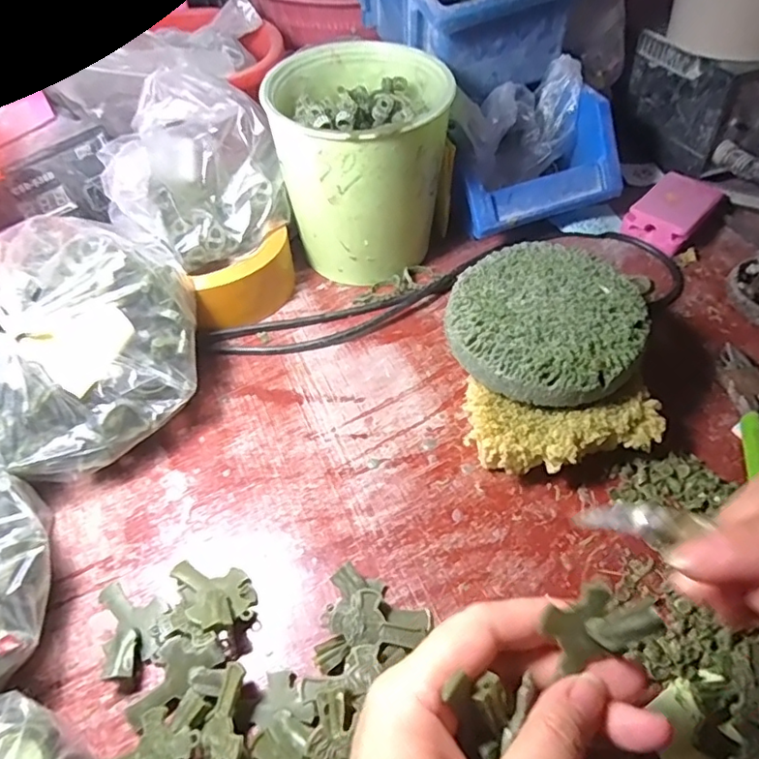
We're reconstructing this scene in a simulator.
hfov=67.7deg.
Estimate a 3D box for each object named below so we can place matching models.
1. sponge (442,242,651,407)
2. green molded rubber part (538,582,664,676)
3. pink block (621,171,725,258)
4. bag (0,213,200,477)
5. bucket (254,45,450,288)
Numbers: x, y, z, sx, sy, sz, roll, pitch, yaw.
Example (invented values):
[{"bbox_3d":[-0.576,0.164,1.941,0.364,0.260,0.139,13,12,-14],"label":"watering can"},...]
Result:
[{"bbox_3d":[0.090,-0.033,0.309,0.100,0.022,0.097,-1,52,1],"label":"sponge"},{"bbox_3d":[0.077,0.085,0.199,0.038,0.017,0.022,-41,62,15],"label":"green molded rubber part"},{"bbox_3d":[0.224,-0.128,0.429,0.046,0.024,0.073,37,61,27],"label":"pink block"},{"bbox_3d":[-0.163,-0.018,0.314,0.117,0.098,0.130,-10,52,-6],"label":"bag"},{"bbox_3d":[-0.011,-0.140,0.387,0.105,0.122,0.113,-1,52,1],"label":"bucket"}]

